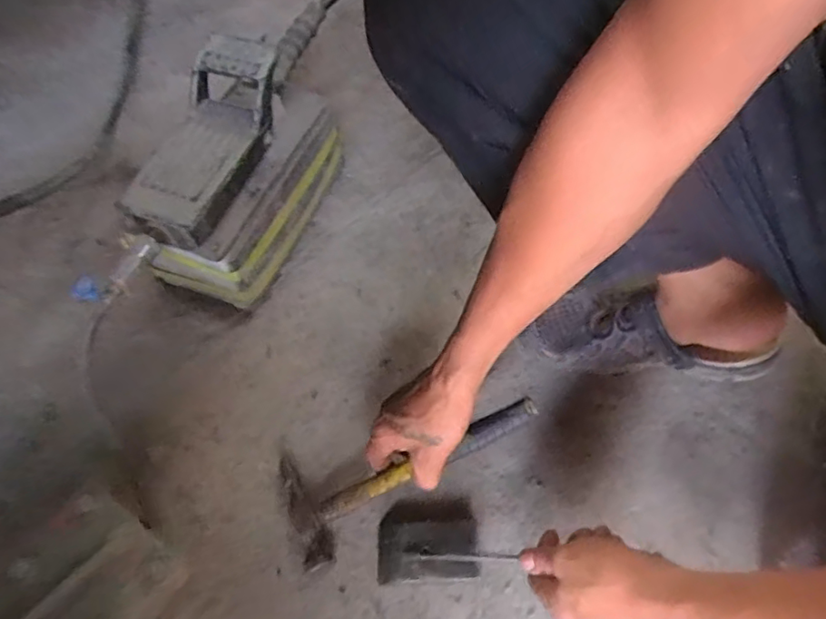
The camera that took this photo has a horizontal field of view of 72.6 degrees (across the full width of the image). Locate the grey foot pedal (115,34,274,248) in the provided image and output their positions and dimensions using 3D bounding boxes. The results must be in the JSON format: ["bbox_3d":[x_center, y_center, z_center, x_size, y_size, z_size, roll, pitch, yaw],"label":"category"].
[{"bbox_3d":[-0.210,-0.174,0.568,0.093,0.071,0.208,16,61,11],"label":"grey foot pedal"}]

